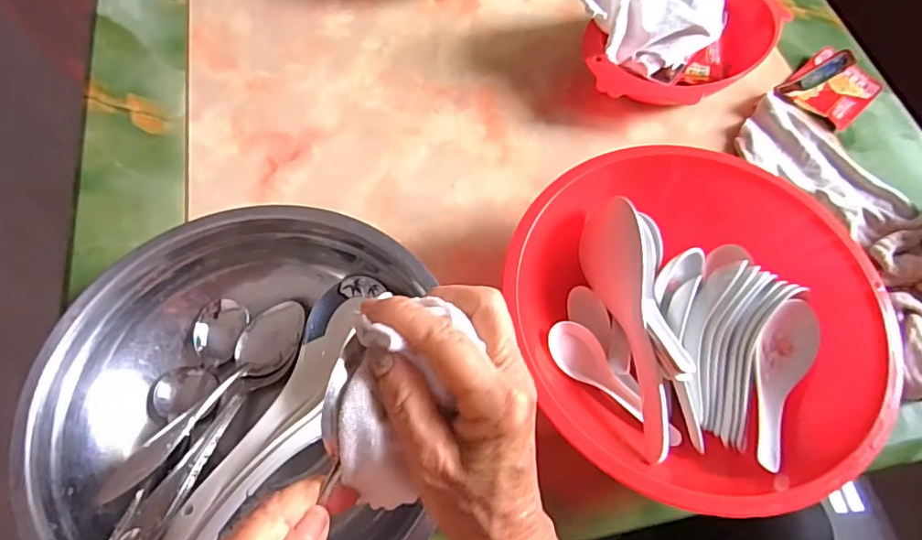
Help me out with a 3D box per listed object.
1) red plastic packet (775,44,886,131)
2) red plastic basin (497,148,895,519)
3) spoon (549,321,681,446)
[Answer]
[{"bbox_3d":[0.365,-0.188,0.533,0.089,0.039,0.071,-41,71,-19],"label":"red plastic packet"},{"bbox_3d":[0.156,0.041,0.395,0.237,0.075,0.237,0,64,-1],"label":"red plastic basin"},{"bbox_3d":[0.105,0.082,0.393,0.031,0.019,0.110,-36,70,-17],"label":"spoon"}]

